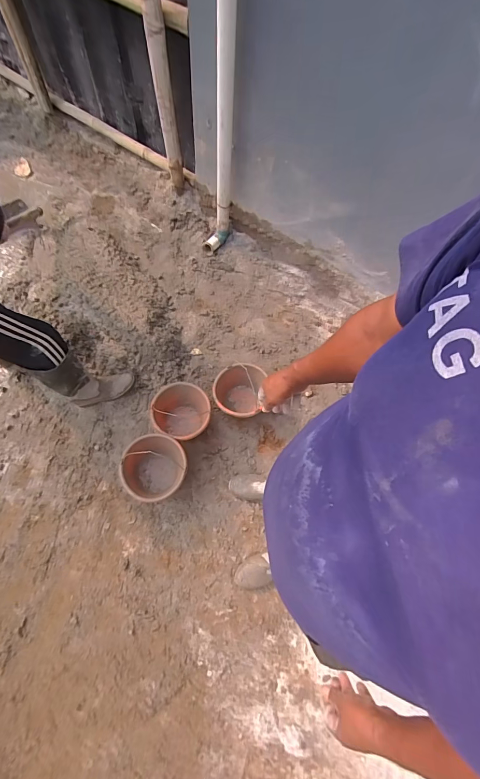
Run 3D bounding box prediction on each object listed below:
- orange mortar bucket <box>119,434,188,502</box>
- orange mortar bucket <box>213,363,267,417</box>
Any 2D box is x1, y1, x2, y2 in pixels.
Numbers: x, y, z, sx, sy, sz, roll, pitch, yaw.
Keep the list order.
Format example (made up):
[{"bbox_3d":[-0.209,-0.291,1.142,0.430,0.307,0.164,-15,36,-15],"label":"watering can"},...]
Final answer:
[{"bbox_3d":[-0.320,0.312,1.345,0.222,0.178,0.241,1,66,-3],"label":"orange mortar bucket"},{"bbox_3d":[-0.012,0.020,1.544,0.198,0.199,0.244,12,66,5],"label":"orange mortar bucket"}]

